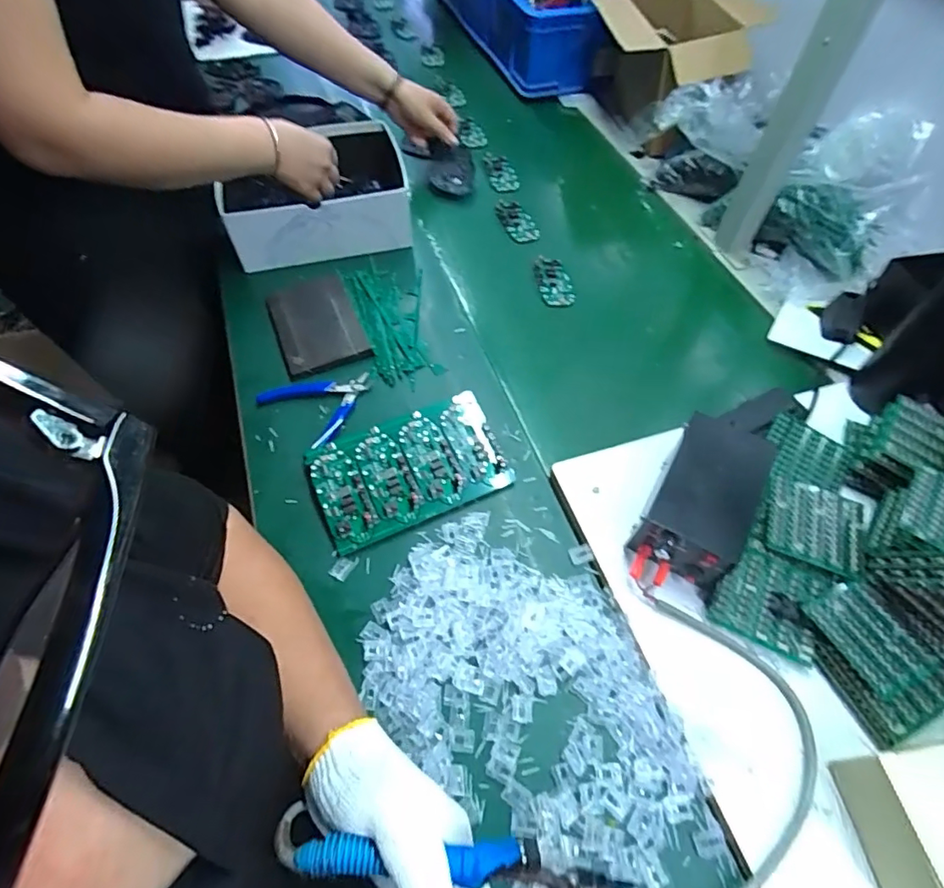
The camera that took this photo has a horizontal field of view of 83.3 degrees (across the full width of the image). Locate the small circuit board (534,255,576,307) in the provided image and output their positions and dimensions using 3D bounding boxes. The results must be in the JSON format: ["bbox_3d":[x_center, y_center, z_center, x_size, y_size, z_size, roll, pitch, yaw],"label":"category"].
[{"bbox_3d":[0.114,-0.224,0.724,0.047,0.016,0.078,-8,57,-6],"label":"small circuit board"}]

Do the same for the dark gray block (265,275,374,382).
[{"bbox_3d":[-0.191,-0.149,0.651,0.098,0.011,0.151,-19,59,-14],"label":"dark gray block"}]

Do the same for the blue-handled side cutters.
[{"bbox_3d":[-0.171,-0.054,0.592,0.107,0.012,0.105,1,56,-1],"label":"blue-handled side cutters"}]

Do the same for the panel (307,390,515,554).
[{"bbox_3d":[-0.065,0.023,0.540,0.185,0.028,0.111,-22,59,-15],"label":"panel"}]

